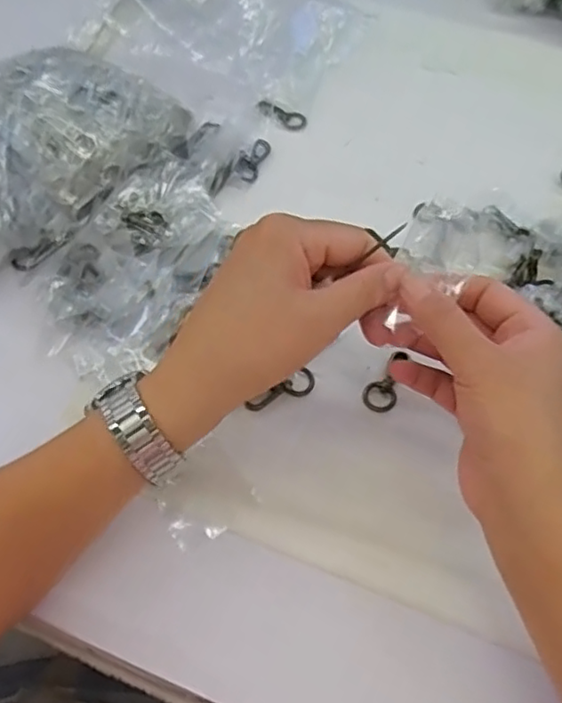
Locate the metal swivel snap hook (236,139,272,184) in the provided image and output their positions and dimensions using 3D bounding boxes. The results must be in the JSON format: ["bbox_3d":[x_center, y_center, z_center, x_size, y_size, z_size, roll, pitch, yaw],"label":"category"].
[{"bbox_3d":[-0.024,-0.169,0.554,0.018,0.012,0.052,17,60,9],"label":"metal swivel snap hook"}]

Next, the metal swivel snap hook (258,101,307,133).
[{"bbox_3d":[0.001,-0.217,0.586,0.047,0.006,0.022,21,58,-15],"label":"metal swivel snap hook"}]

